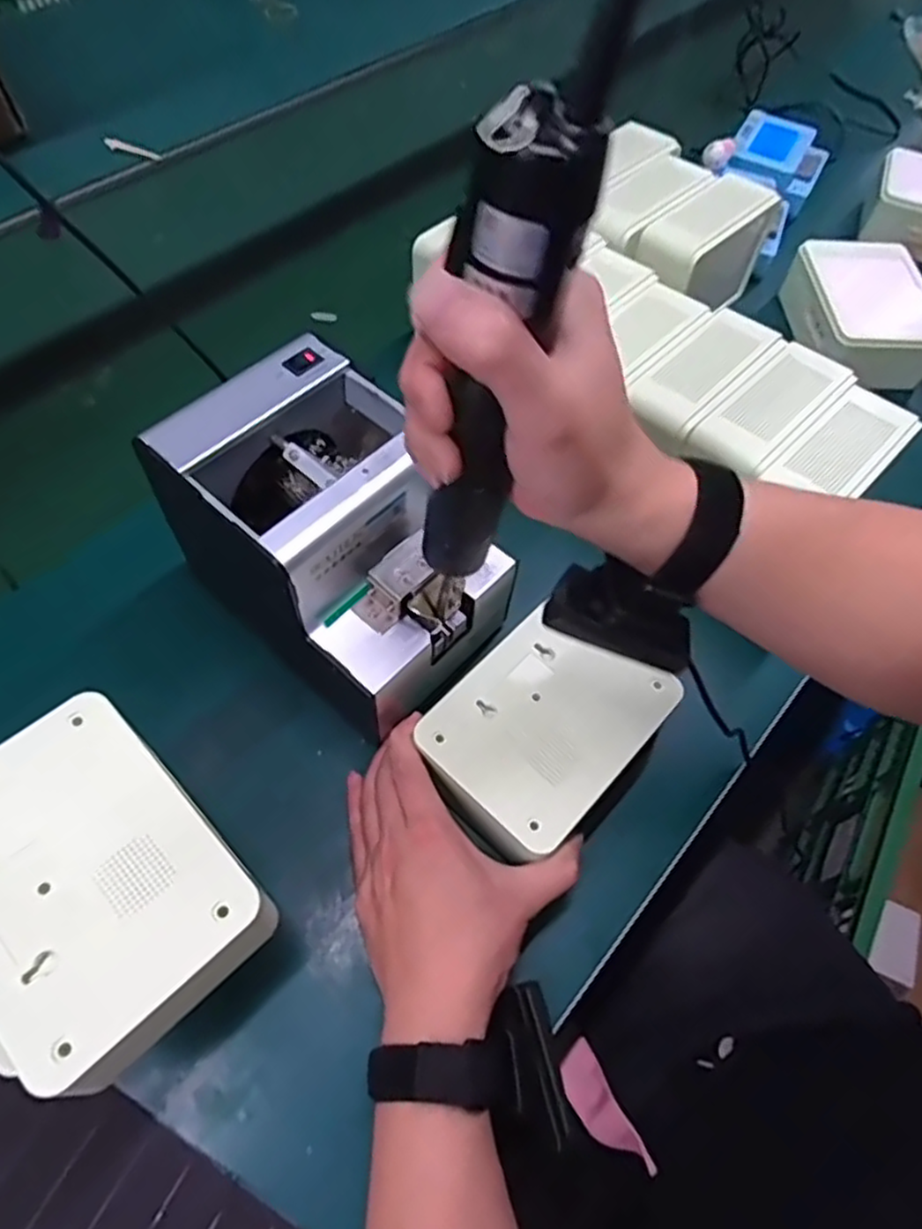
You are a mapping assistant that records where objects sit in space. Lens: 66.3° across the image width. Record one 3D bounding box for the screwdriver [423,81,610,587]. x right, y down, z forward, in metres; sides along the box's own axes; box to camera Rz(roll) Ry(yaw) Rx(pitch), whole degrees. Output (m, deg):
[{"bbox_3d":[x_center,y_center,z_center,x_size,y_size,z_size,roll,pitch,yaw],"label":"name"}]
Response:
[{"bbox_3d":[0.008,-0.083,0.272,0.040,0.202,0.031,-6,65,-11],"label":"screwdriver"}]

